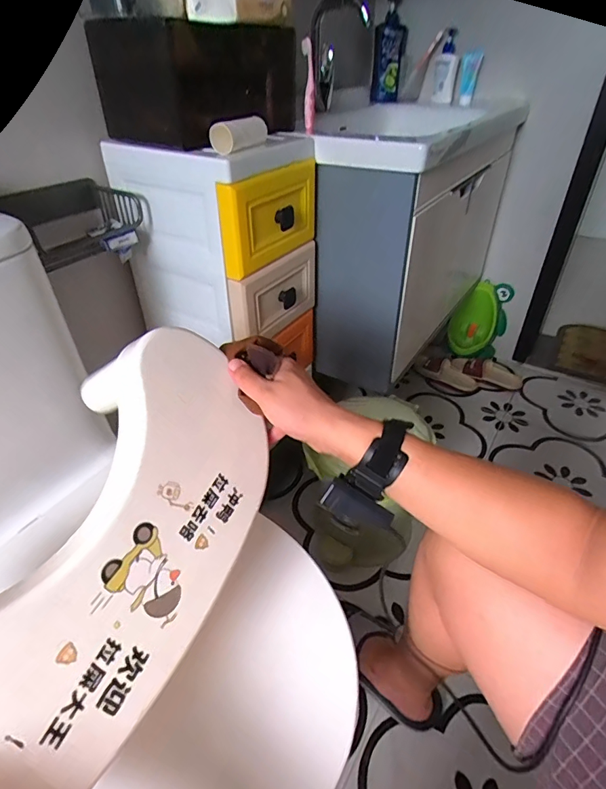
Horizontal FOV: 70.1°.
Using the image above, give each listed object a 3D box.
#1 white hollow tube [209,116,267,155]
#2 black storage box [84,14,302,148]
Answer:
[{"bbox_3d":[-0.098,-0.398,0.658,0.037,0.037,0.113,16,41,21],"label":"white hollow tube"},{"bbox_3d":[-0.176,-0.512,0.713,0.224,0.140,0.274,15,40,21],"label":"black storage box"}]

